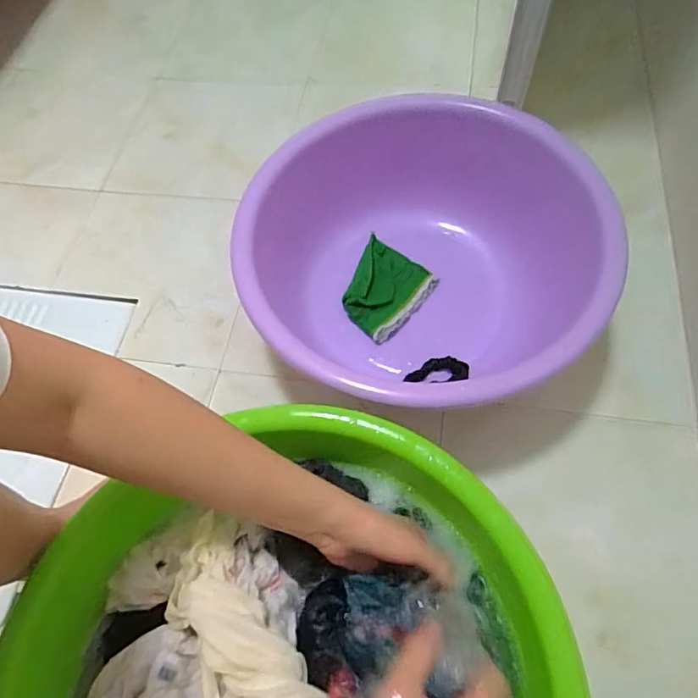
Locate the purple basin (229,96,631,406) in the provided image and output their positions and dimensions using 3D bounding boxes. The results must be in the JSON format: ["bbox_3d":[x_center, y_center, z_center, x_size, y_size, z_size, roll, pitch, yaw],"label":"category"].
[{"bbox_3d":[0.087,-0.106,0.640,0.405,0.179,0.425,-2,61,3],"label":"purple basin"}]

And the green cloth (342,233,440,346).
[{"bbox_3d":[0.043,-0.087,0.712,0.121,0.017,0.133,36,69,22],"label":"green cloth"}]

